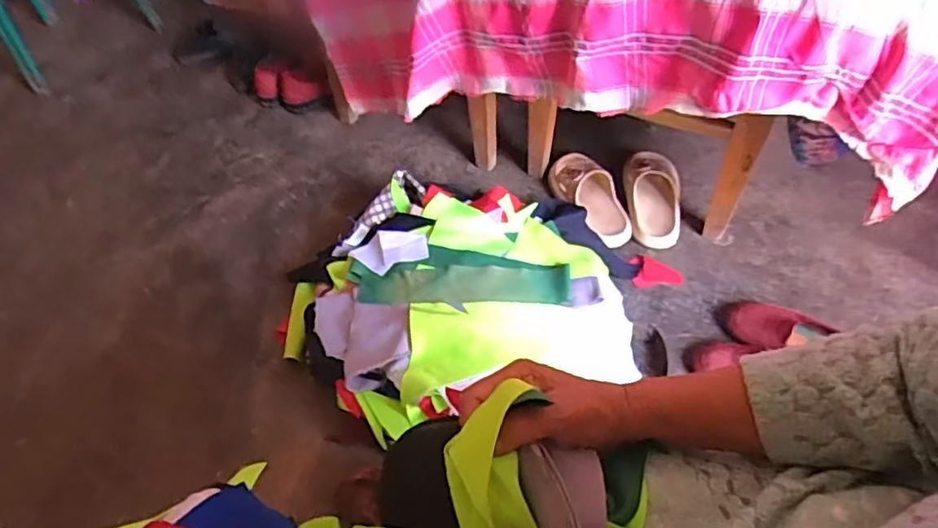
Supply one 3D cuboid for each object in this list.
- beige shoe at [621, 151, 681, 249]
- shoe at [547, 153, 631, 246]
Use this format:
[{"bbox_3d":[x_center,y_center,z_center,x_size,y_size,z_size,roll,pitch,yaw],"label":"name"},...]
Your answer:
[{"bbox_3d":[0.334,-0.126,1.121,0.105,0.060,0.204,5,54,8],"label":"beige shoe"},{"bbox_3d":[0.223,-0.129,1.130,0.089,0.062,0.220,-22,55,-12],"label":"shoe"}]

